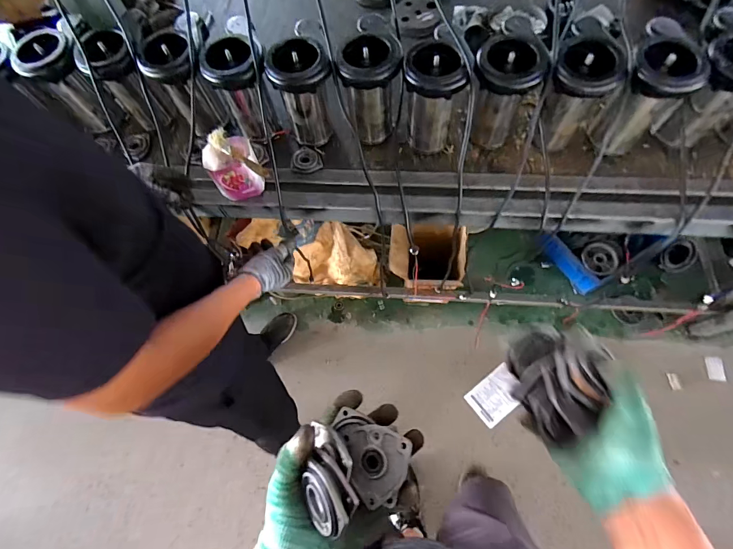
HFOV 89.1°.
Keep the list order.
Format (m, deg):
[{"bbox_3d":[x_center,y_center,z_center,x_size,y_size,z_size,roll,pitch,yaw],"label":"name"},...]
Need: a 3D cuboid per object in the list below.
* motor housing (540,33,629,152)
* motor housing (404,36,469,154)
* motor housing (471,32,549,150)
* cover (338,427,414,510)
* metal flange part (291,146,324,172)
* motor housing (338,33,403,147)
[{"bbox_3d":[0.384,-0.327,0.701,0.104,0.182,0.110,-1,70,2],"label":"motor housing"},{"bbox_3d":[0.131,-0.342,0.731,0.113,0.180,0.110,-3,66,3],"label":"motor housing"},{"bbox_3d":[0.255,-0.331,0.714,0.112,0.186,0.131,25,70,14],"label":"motor housing"},{"bbox_3d":[0.012,0.171,0.344,0.058,0.018,0.066,-22,68,13],"label":"cover"},{"bbox_3d":[-0.128,-0.248,0.804,0.065,0.019,0.058,5,67,6],"label":"metal flange part"},{"bbox_3d":[0.008,-0.374,0.747,0.117,0.184,0.109,-3,66,3],"label":"motor housing"}]

